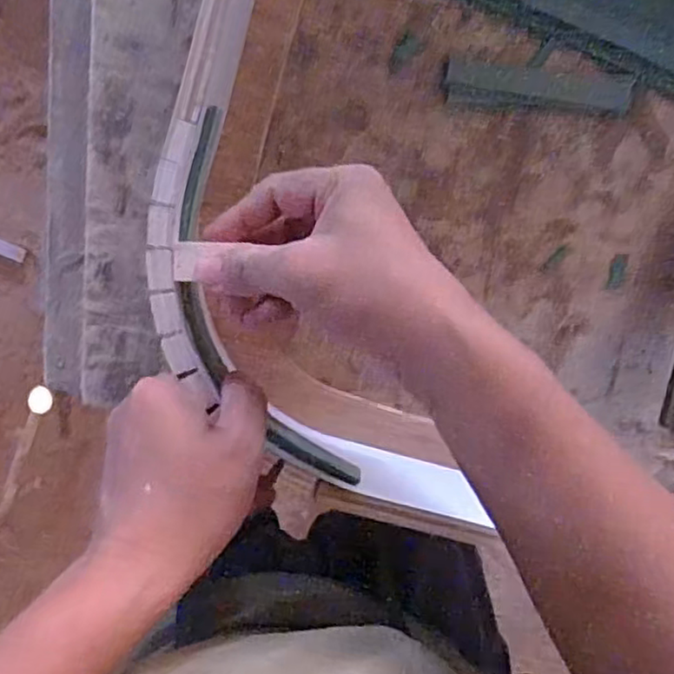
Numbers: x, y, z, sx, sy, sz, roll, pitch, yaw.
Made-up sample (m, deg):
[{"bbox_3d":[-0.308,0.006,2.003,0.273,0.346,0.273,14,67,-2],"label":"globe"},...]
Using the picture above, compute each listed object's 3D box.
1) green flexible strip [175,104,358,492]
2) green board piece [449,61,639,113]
[{"bbox_3d":[-0.051,-0.010,0.365,0.058,0.030,0.213,-22,99,0],"label":"green flexible strip"},{"bbox_3d":[0.133,-0.163,0.431,0.119,0.010,0.024,3,99,-4],"label":"green board piece"}]

